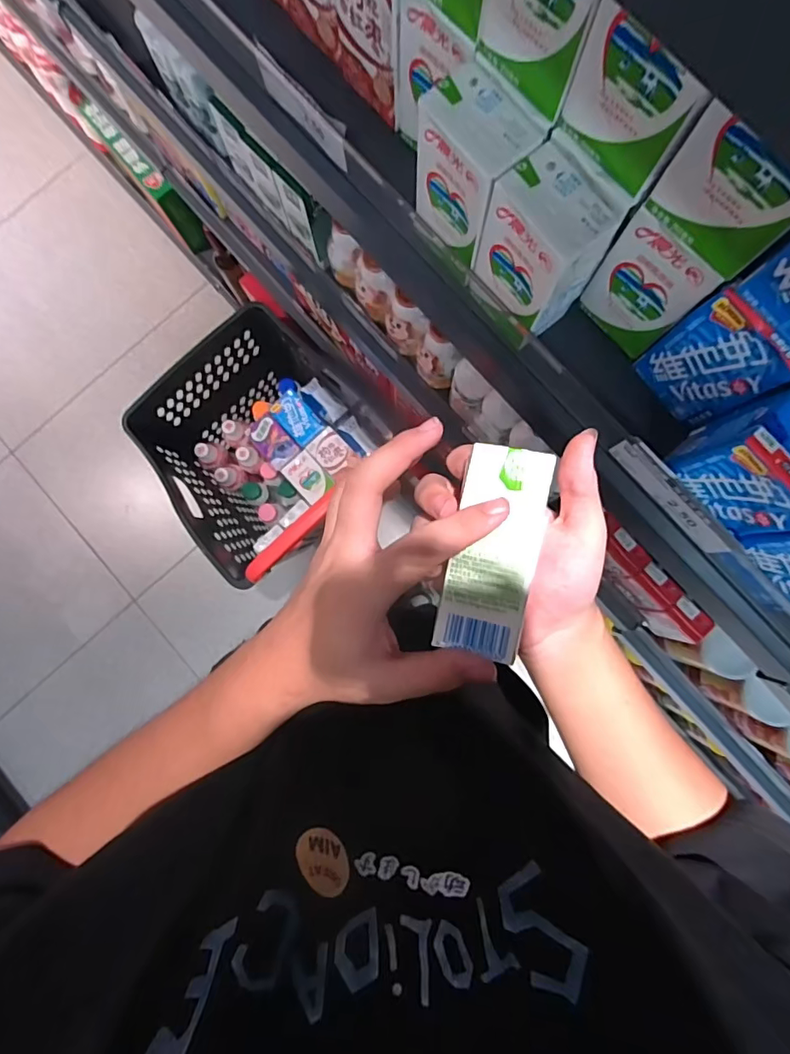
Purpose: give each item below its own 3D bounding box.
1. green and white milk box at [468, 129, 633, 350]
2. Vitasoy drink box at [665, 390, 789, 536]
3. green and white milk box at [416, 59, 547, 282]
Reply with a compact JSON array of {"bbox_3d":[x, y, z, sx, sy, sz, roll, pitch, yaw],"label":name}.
[{"bbox_3d":[0.095,-0.178,0.321,0.057,0.102,0.067,-38,85,-1],"label":"green and white milk box"},{"bbox_3d":[0.219,-0.034,0.307,0.046,0.101,0.066,-38,85,-1],"label":"Vitasoy drink box"},{"bbox_3d":[0.052,-0.228,0.324,0.050,0.093,0.065,-39,85,-1],"label":"green and white milk box"}]

